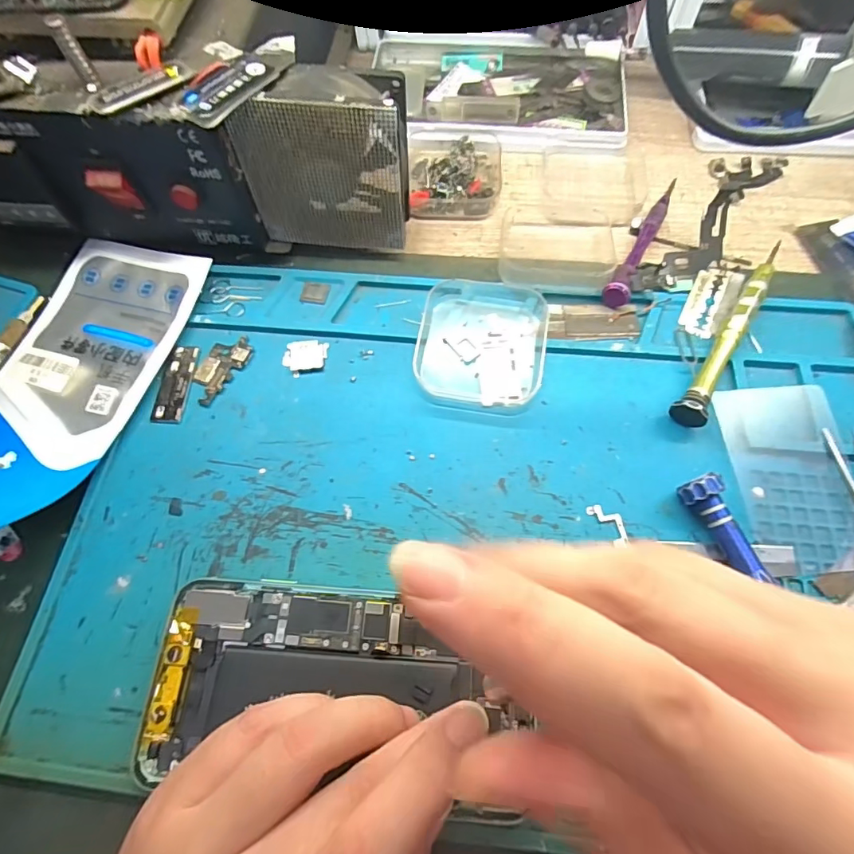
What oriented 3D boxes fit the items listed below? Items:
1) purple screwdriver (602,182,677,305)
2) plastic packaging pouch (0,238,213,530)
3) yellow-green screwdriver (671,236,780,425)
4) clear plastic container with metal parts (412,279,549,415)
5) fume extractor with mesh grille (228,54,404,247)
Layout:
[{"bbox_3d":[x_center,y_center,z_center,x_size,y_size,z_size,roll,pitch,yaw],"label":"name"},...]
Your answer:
[{"bbox_3d":[0.127,-0.111,0.272,0.013,0.020,0.116,28,71,12],"label":"purple screwdriver"},{"bbox_3d":[-0.184,-0.032,0.236,0.085,0.029,0.162,15,69,8],"label":"plastic packaging pouch"},{"bbox_3d":[0.162,-0.056,0.244,0.015,0.017,0.142,34,72,14],"label":"yellow-green screwdriver"},{"bbox_3d":[0.029,-0.045,0.245,0.064,0.015,0.075,7,68,4],"label":"clear plastic container with metal parts"},{"bbox_3d":[-0.049,-0.131,0.245,0.079,0.087,0.028,4,67,3],"label":"fume extractor with mesh grille"}]

